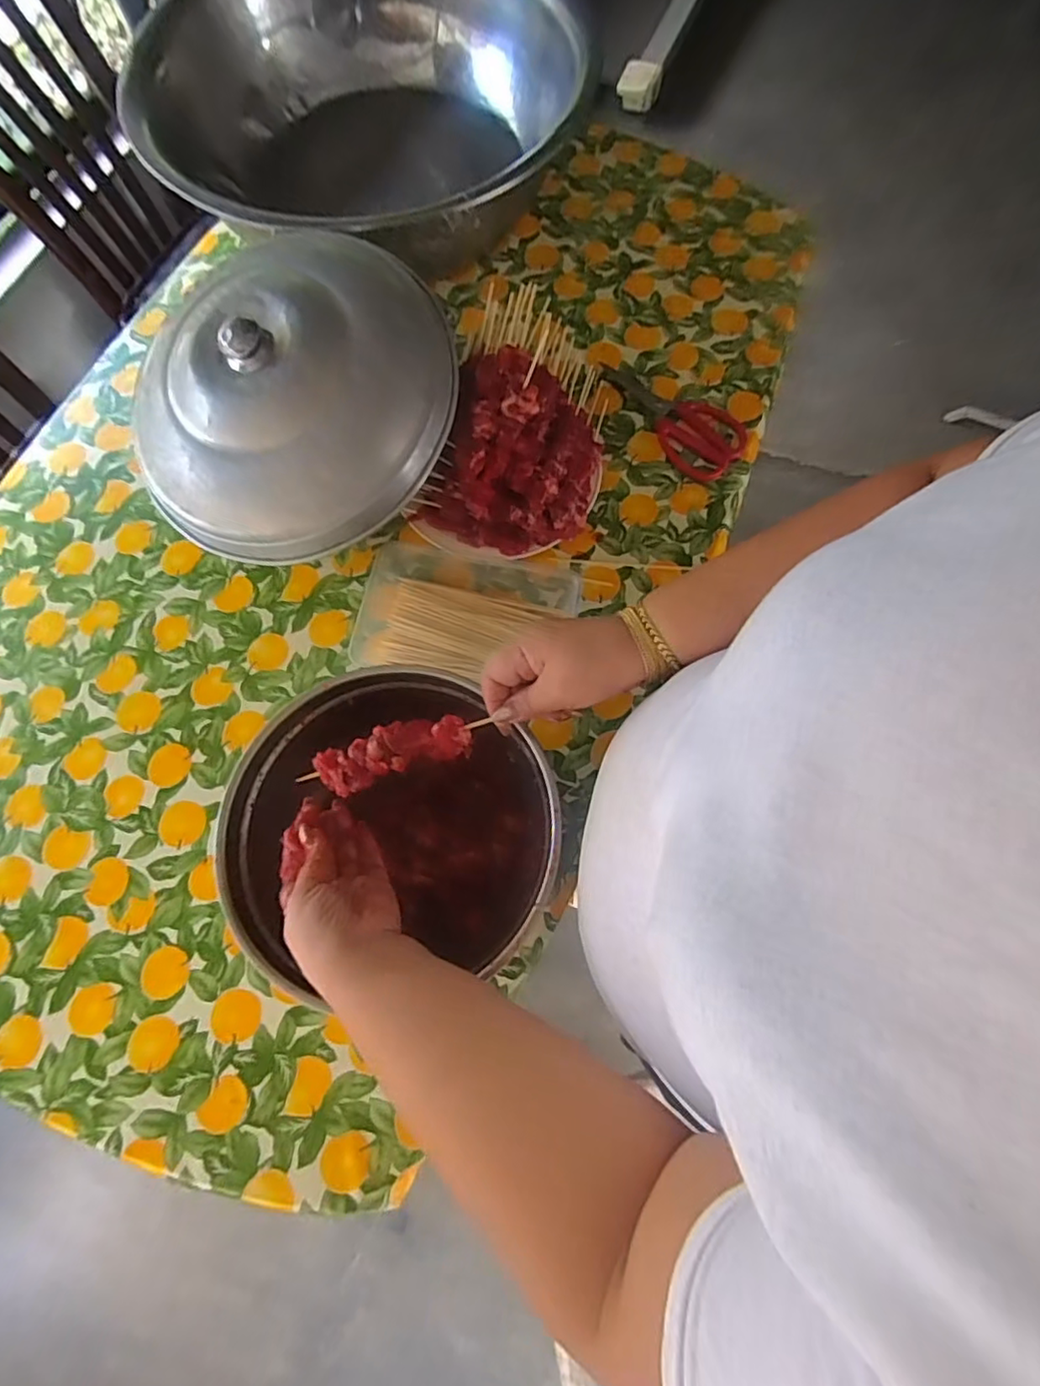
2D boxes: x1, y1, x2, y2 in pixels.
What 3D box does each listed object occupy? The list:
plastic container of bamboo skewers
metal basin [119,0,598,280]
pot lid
[{"bbox_3d":[-0.064,-0.094,0.680,0.243,0.042,0.156,7,73,4],"label":"plastic container of bamboo skewers"},{"bbox_3d":[-0.202,-0.785,0.835,0.538,0.180,0.594,27,75,10],"label":"metal basin"},{"bbox_3d":[-0.231,-0.311,0.618,0.299,0.112,0.352,42,78,13],"label":"pot lid"}]

